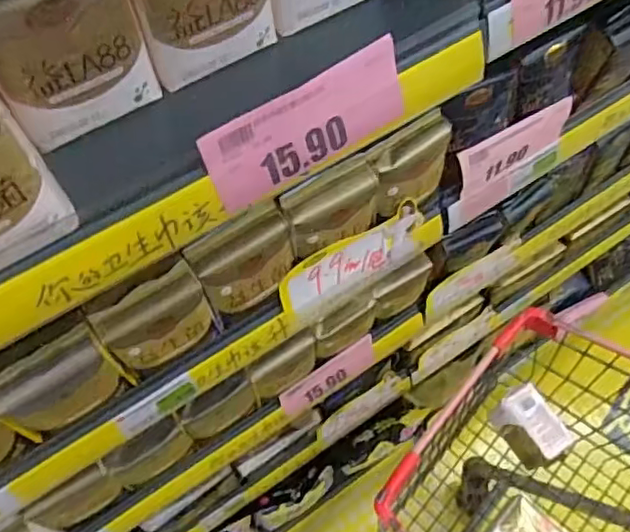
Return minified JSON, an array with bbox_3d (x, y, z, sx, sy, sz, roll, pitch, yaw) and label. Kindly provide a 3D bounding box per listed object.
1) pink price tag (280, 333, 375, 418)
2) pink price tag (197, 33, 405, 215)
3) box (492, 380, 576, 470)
[{"bbox_3d":[0.021,0.155,0.848,0.148,0.086,0.007,-33,53,-15],"label":"pink price tag"},{"bbox_3d":[-0.003,-0.093,0.419,0.148,0.064,0.004,-33,46,-13],"label":"pink price tag"},{"bbox_3d":[0.328,0.250,0.951,0.057,0.118,0.106,-30,62,-14],"label":"box"}]

